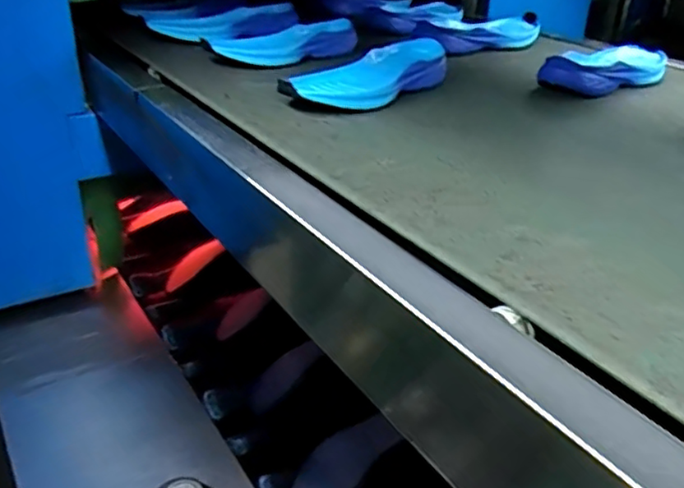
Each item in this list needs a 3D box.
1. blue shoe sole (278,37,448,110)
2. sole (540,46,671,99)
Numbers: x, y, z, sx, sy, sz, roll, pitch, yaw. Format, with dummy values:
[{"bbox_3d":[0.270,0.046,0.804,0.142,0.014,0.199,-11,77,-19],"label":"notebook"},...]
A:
[{"bbox_3d":[0.034,-0.196,0.751,0.091,0.040,0.234,23,34,31],"label":"blue shoe sole"},{"bbox_3d":[0.350,-0.233,0.847,0.100,0.040,0.237,26,36,35],"label":"sole"}]

